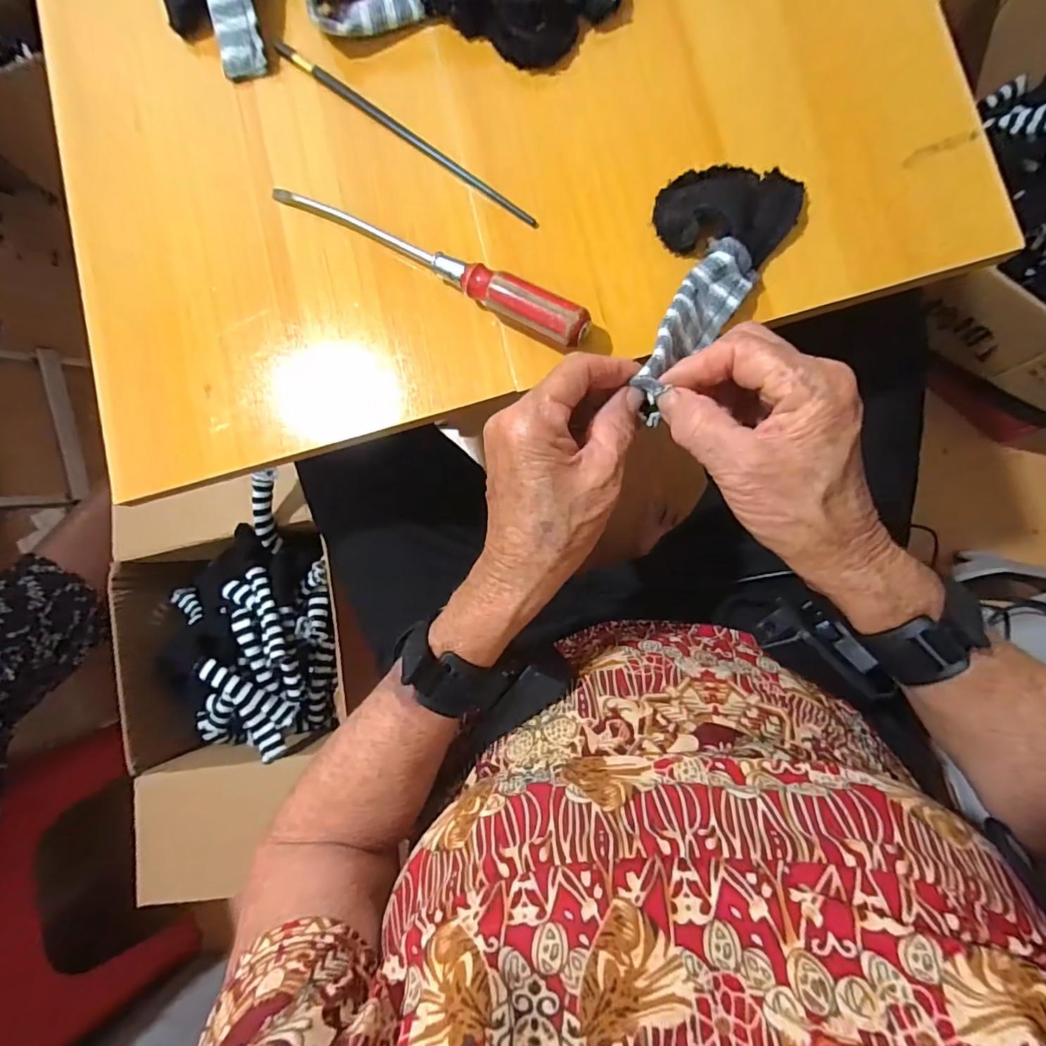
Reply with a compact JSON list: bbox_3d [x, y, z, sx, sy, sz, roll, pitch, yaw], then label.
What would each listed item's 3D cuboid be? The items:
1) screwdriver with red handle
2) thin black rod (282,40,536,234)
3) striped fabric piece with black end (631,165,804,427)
[{"bbox_3d":[-0.066,-0.173,0.325,0.244,0.028,0.021,31,90,9],"label":"screwdriver with red handle"},{"bbox_3d":[-0.082,-0.265,0.344,0.233,0.004,0.008,40,92,9],"label":"thin black rod"},{"bbox_3d":[0.097,-0.134,0.286,0.074,0.026,0.171,22,73,9],"label":"striped fabric piece with black end"}]

